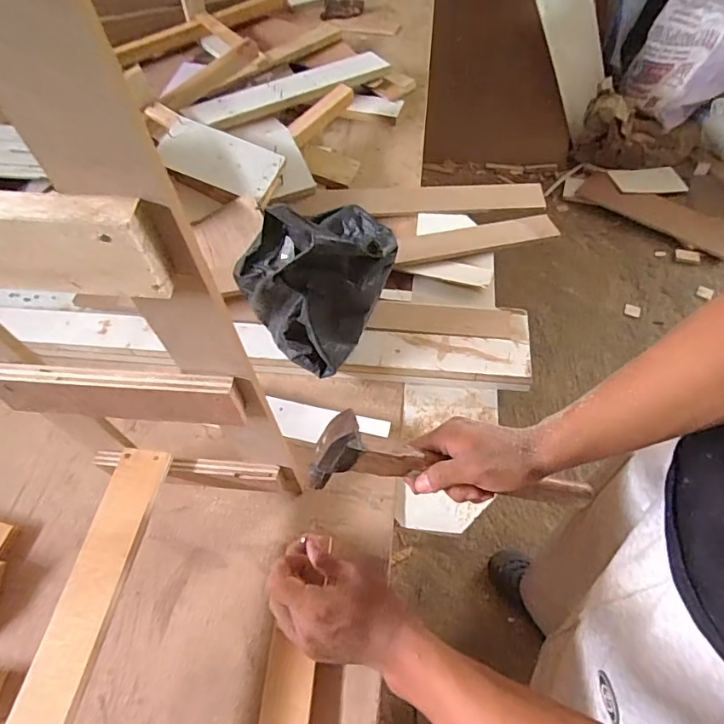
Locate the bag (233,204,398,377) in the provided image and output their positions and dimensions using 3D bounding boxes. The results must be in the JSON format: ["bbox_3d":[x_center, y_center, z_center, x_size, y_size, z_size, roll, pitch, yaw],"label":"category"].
[{"bbox_3d":[-0.041,-0.098,0.572,0.159,0.217,0.126,-40,63,-22],"label":"bag"}]

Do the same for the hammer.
[{"bbox_3d":[0.100,0.114,0.484,0.306,0.079,0.040,16,56,-20],"label":"hammer"}]

